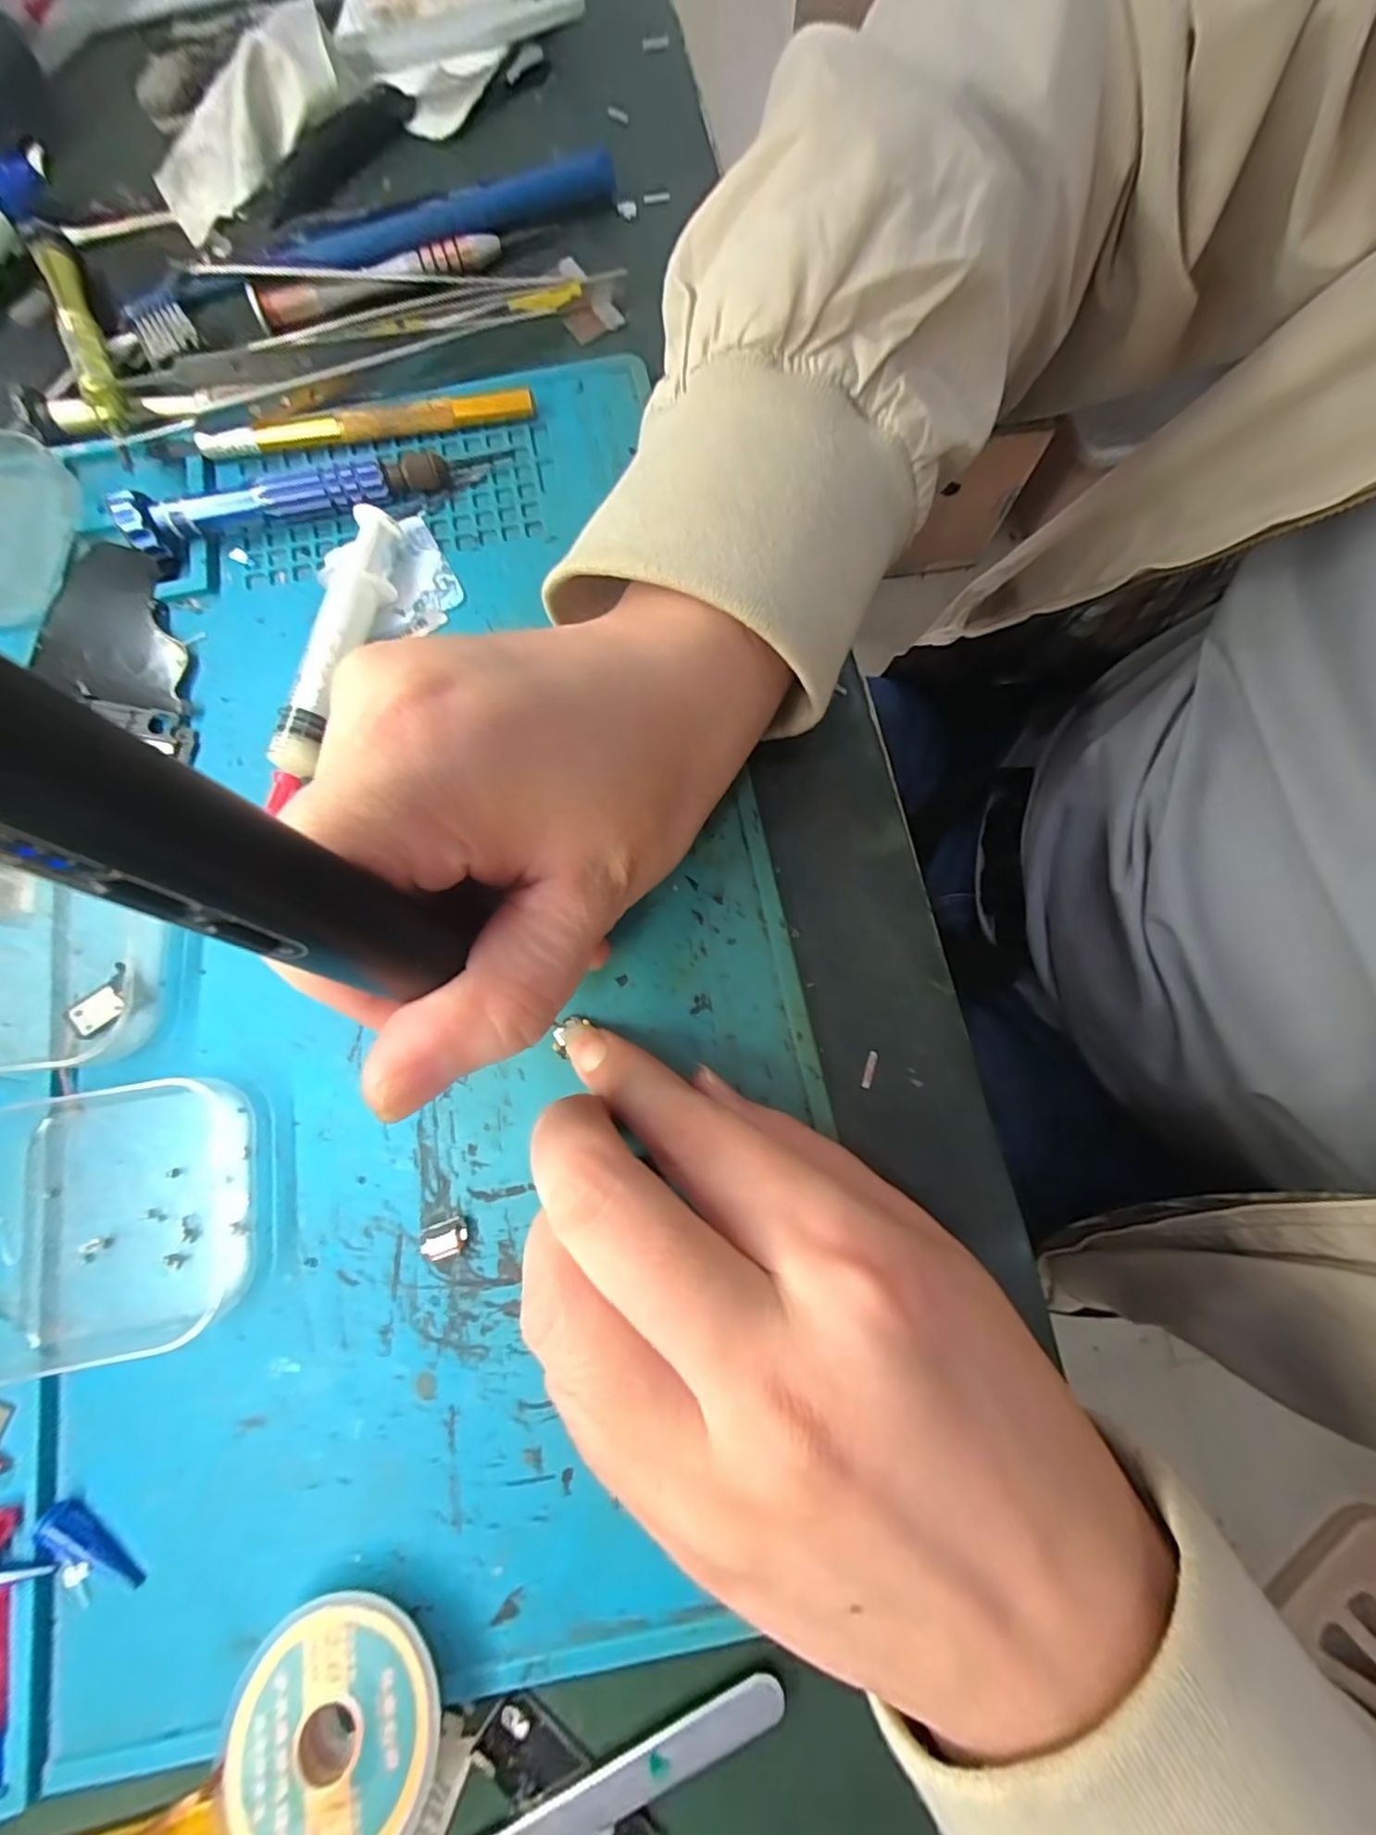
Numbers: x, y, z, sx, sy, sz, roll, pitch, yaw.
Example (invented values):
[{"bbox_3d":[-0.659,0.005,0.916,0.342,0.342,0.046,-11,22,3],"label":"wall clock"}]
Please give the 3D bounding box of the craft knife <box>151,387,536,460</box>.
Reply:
[{"bbox_3d":[-0.119,-0.171,0.203,0.129,0.007,0.007,-10,78,-2],"label":"craft knife"}]

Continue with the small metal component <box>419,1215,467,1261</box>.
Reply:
[{"bbox_3d":[-0.064,0.084,0.153,0.011,0.005,0.008,-20,79,-6],"label":"small metal component"}]

